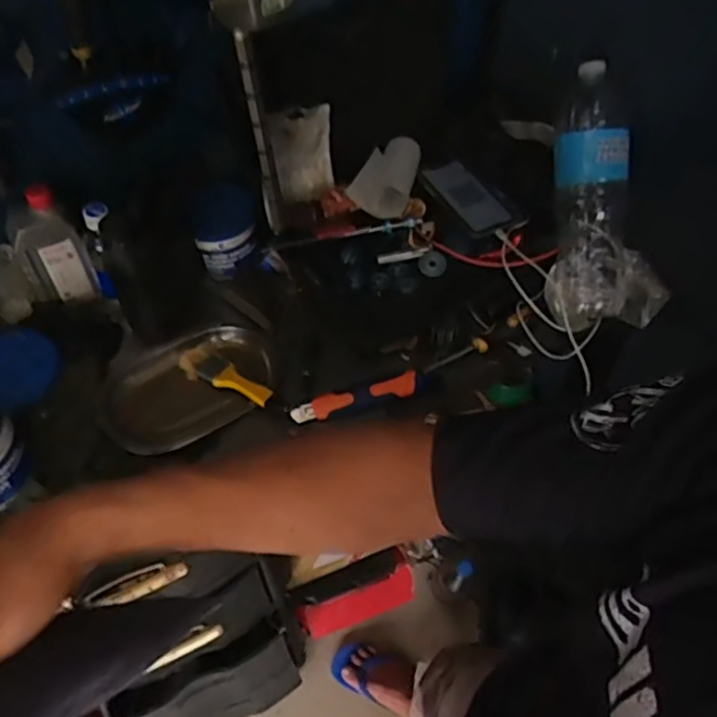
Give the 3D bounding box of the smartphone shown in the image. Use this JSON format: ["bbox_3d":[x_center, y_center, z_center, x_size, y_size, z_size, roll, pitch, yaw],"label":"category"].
[{"bbox_3d":[0.146,-0.224,0.887,0.071,0.015,0.139,-30,66,-16],"label":"smartphone"}]

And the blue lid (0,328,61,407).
[{"bbox_3d":[-0.433,0.009,0.817,0.100,0.018,0.096,0,85,-4],"label":"blue lid"}]

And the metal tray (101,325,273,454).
[{"bbox_3d":[-0.206,0.038,0.789,0.204,0.034,0.144,-20,54,-15],"label":"metal tray"}]

